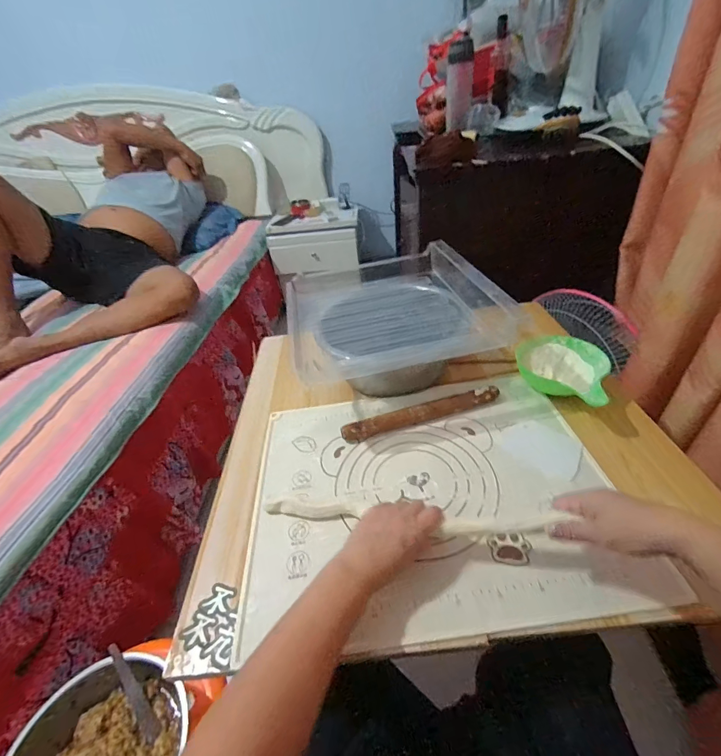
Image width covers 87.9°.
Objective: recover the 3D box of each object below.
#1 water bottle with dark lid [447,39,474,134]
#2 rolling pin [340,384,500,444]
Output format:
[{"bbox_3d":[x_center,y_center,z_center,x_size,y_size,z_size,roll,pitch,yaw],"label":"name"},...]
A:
[{"bbox_3d":[0.300,-0.876,1.131,0.077,0.207,0.086,3,39,12],"label":"water bottle with dark lid"},{"bbox_3d":[0.108,0.062,0.642,0.279,0.030,0.025,-13,39,-8],"label":"rolling pin"}]

